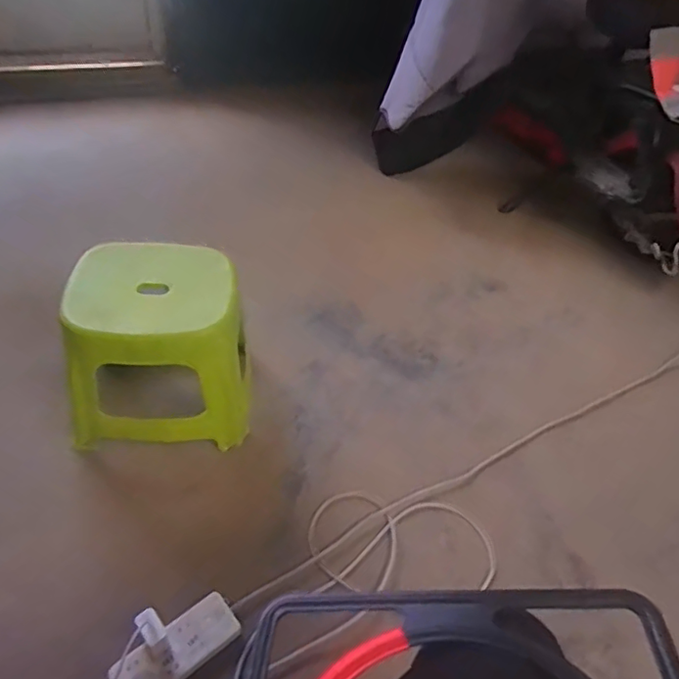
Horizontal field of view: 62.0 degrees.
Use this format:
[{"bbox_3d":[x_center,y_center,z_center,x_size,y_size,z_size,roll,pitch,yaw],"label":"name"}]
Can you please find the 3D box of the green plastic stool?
[{"bbox_3d":[-0.370,0.022,1.197,0.346,0.323,0.313,0,45,-9],"label":"green plastic stool"}]

